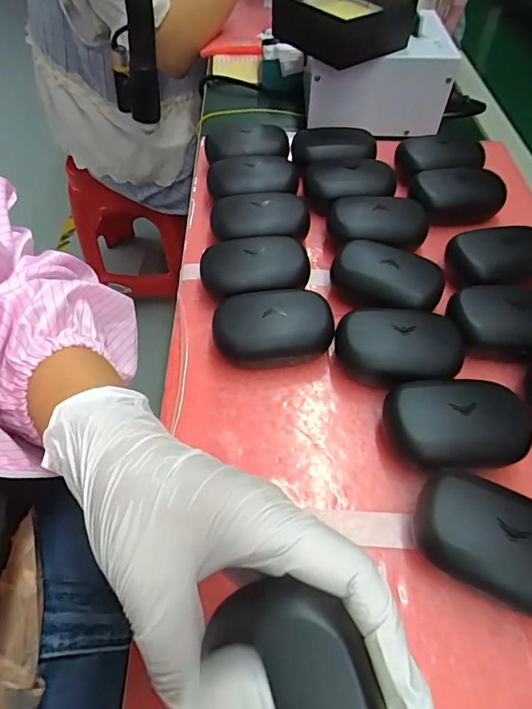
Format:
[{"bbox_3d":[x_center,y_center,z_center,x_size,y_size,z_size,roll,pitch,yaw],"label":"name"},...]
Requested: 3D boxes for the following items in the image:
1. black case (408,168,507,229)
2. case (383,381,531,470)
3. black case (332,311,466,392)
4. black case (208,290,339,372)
[{"bbox_3d":[0.179,-0.151,0.411,0.077,0.032,0.048,-7,55,-7],"label":"black case"},{"bbox_3d":[0.118,0.044,0.274,0.081,0.036,0.057,-2,54,-2],"label":"case"},{"bbox_3d":[0.096,-0.002,0.306,0.091,0.035,0.049,1,54,-1],"label":"black case"},{"bbox_3d":[0.005,-0.019,0.319,0.085,0.035,0.057,-2,54,-1],"label":"black case"}]

